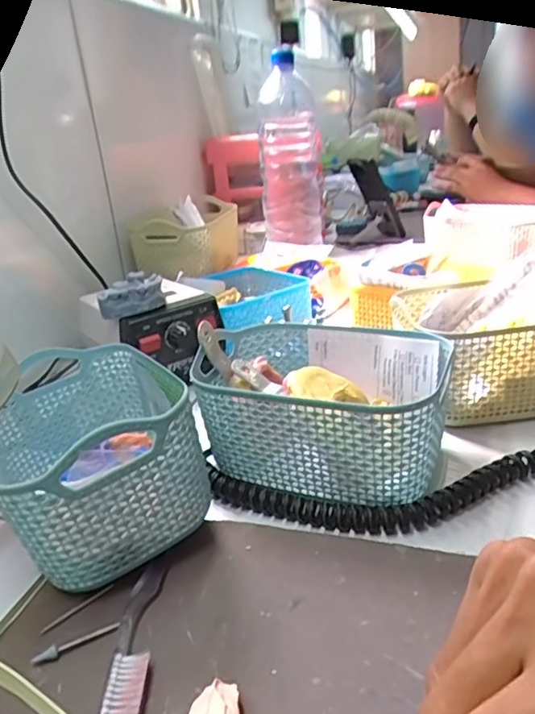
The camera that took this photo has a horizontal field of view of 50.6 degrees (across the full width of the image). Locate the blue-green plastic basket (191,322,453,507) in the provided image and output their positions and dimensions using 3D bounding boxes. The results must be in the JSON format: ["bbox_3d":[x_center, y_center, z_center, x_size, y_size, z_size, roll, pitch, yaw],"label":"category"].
[{"bbox_3d":[0.036,0.036,0.402,0.163,0.080,0.117,5,25,24],"label":"blue-green plastic basket"}]

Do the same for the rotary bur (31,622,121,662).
[{"bbox_3d":[-0.096,0.143,0.284,0.043,0.004,0.006,-13,26,-20],"label":"rotary bur"}]

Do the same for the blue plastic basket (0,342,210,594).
[{"bbox_3d":[-0.119,0.057,0.365,0.110,0.095,0.170,-19,27,-29],"label":"blue plastic basket"}]

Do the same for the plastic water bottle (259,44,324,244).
[{"bbox_3d":[0.035,-0.301,0.841,0.093,0.246,0.095,-5,23,2],"label":"plastic water bottle"}]

